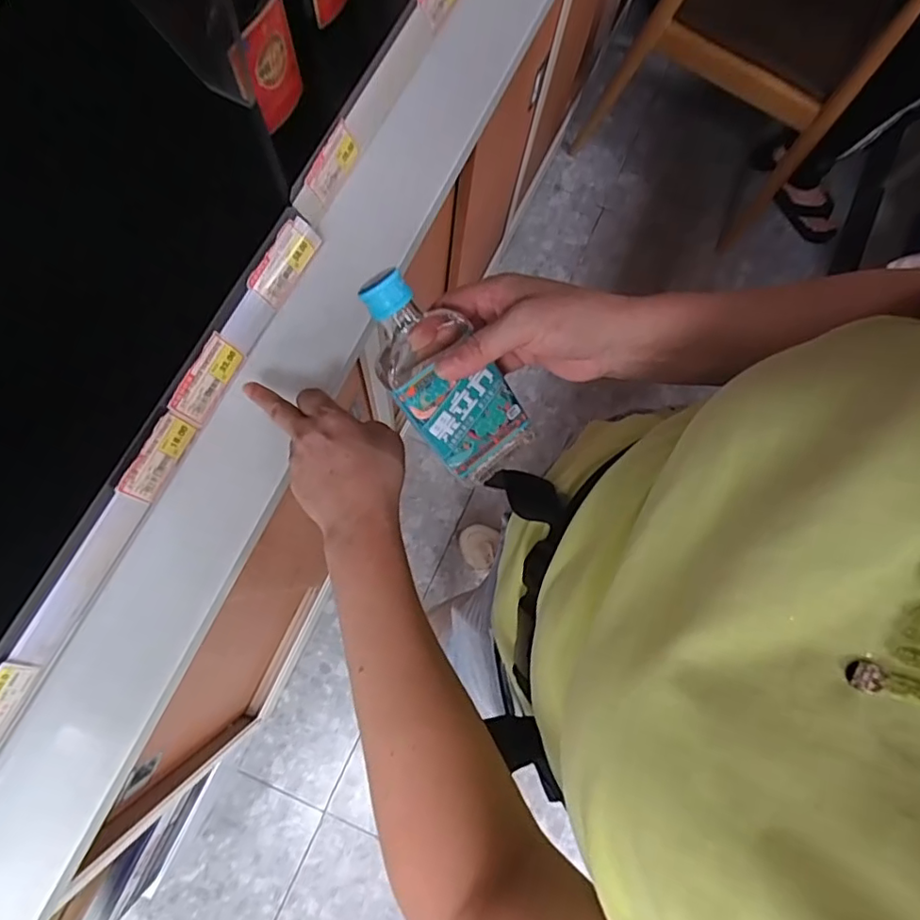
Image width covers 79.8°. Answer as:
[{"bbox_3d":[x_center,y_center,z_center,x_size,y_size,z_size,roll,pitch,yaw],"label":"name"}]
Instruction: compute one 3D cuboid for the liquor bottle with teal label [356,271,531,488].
[{"bbox_3d":[-0.012,-0.051,0.366,0.063,0.030,0.154,-45,116,-10],"label":"liquor bottle with teal label"}]

